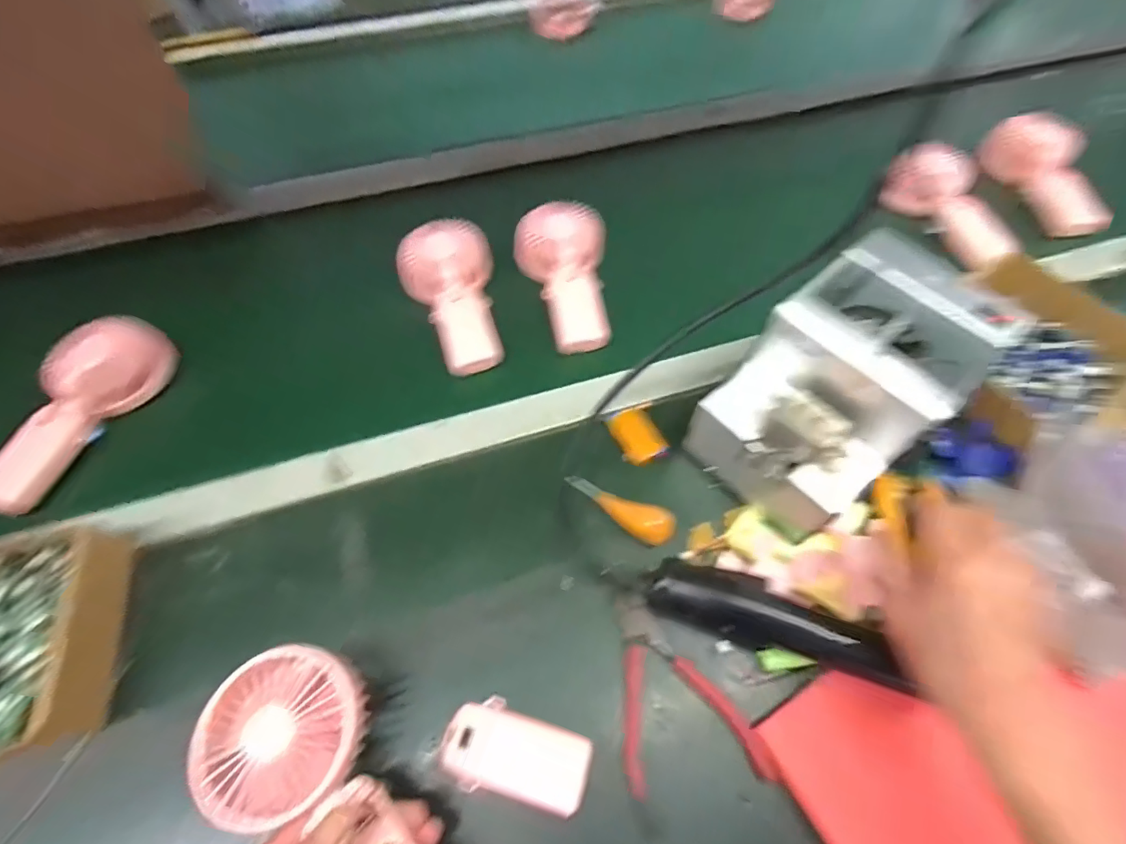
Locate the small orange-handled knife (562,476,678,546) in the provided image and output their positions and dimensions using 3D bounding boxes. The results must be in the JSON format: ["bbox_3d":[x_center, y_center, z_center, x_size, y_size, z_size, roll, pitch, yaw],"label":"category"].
[{"bbox_3d":[0.049,0.072,0.441,0.095,0.022,0.030,32,66,18],"label":"small orange-handled knife"}]

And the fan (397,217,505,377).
[{"bbox_3d":[-0.110,-0.126,0.538,0.093,0.043,0.173,-15,73,-8],"label":"fan"}]

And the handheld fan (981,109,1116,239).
[{"bbox_3d":[0.594,-0.303,0.641,0.060,0.068,0.205,2,61,3],"label":"handheld fan"}]

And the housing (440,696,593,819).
[{"bbox_3d":[-0.032,0.226,0.350,0.097,0.016,0.052,18,63,12],"label":"housing"}]

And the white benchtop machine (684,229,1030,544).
[{"bbox_3d":[0.223,-0.030,0.408,0.204,0.138,0.126,-35,65,-17],"label":"white benchtop machine"}]

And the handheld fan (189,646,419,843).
[{"bbox_3d":[-0.131,0.216,0.293,0.085,0.027,0.183,-39,77,-20],"label":"handheld fan"}]

